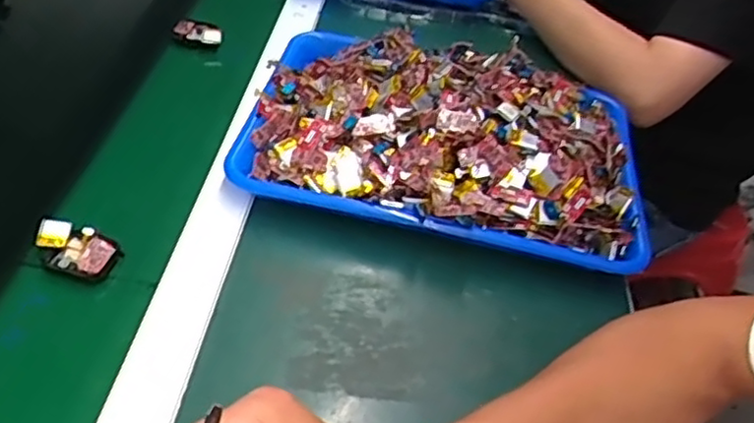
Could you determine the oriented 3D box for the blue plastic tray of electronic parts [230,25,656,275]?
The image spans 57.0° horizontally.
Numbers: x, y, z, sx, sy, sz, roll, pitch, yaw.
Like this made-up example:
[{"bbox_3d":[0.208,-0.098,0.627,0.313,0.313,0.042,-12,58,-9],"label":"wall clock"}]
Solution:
[{"bbox_3d":[0.061,-0.070,0.604,0.333,0.074,0.239,11,41,4],"label":"blue plastic tray of electronic parts"}]

